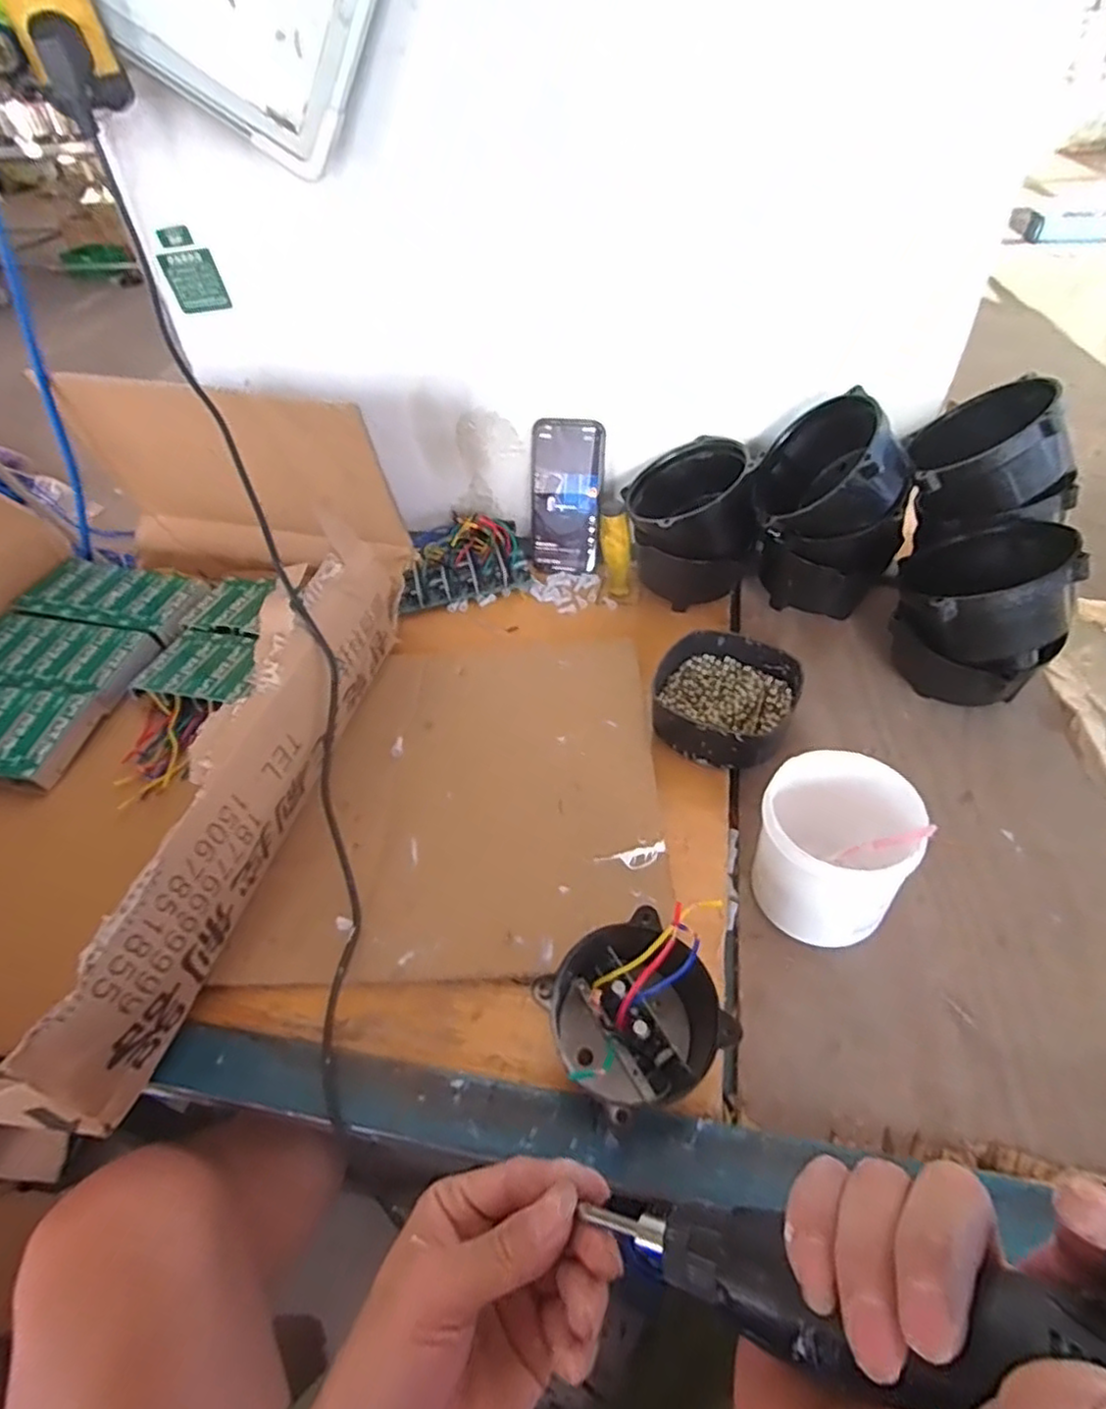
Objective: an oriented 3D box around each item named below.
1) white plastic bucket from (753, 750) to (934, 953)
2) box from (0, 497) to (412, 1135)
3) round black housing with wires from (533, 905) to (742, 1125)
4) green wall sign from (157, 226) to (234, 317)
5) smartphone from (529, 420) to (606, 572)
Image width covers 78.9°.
[{"bbox_3d":[0.185,0.103,0.455,0.089,0.105,0.093,-2,47,2],"label":"white plastic bucket"},{"bbox_3d":[-0.451,-0.029,0.543,0.536,0.169,0.541,7,48,10],"label":"box"},{"bbox_3d":[0.050,0.179,0.395,0.093,0.097,0.091,-2,47,2],"label":"round black housing with wires"},{"bbox_3d":[-0.367,-0.440,0.684,0.056,0.074,0.006,-6,42,9],"label":"green wall sign"},{"bbox_3d":[0.014,-0.231,0.751,0.078,0.161,0.016,5,23,8],"label":"smartphone"}]

